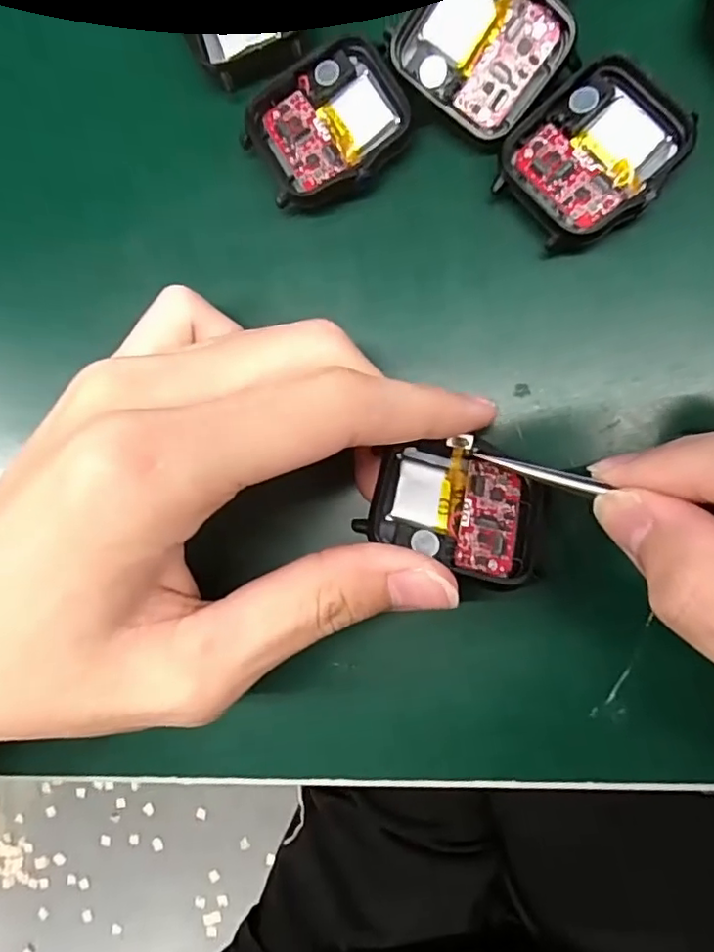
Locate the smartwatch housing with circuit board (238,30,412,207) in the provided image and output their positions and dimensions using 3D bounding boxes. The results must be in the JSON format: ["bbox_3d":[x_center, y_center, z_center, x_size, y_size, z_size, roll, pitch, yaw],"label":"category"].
[{"bbox_3d":[-0.008,-0.103,0.176,0.045,0.010,0.040,-30,82,8],"label":"smartwatch housing with circuit board"}]

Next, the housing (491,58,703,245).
[{"bbox_3d":[0.064,-0.087,0.162,0.043,0.010,0.039,-39,81,7],"label":"housing"}]

